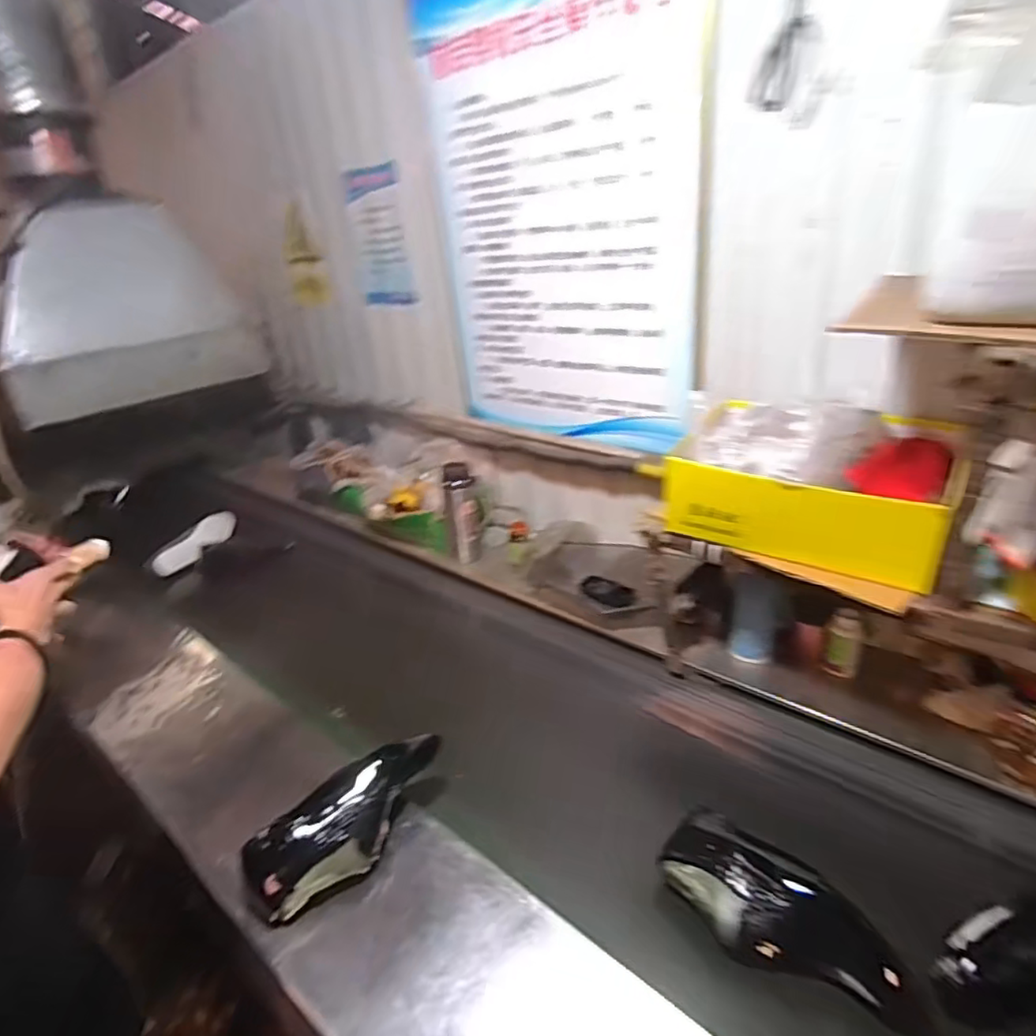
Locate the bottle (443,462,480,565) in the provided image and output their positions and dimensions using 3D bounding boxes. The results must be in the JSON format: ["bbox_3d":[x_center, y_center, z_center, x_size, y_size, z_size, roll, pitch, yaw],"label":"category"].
[{"bbox_3d":[-0.123,-0.011,1.396,0.063,0.231,0.060,-7,26,-2],"label":"bottle"}]

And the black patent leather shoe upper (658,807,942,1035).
[{"bbox_3d":[0.278,0.410,0.638,0.263,0.068,0.096,12,31,33],"label":"black patent leather shoe upper"}]

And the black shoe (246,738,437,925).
[{"bbox_3d":[-0.201,0.356,0.742,0.096,0.076,0.251,15,33,37],"label":"black shoe"}]

